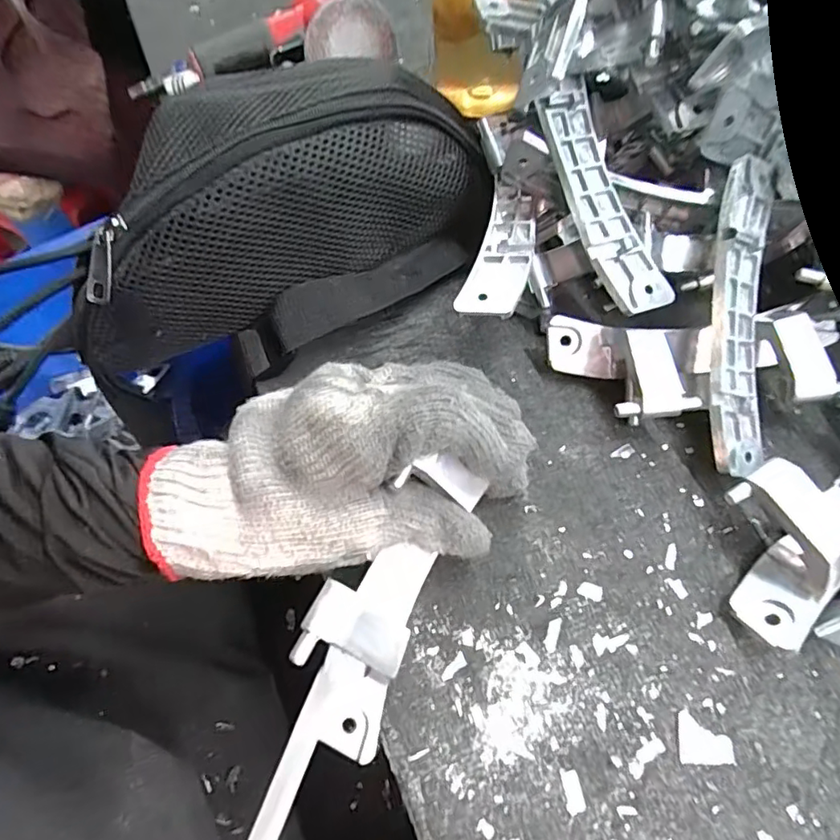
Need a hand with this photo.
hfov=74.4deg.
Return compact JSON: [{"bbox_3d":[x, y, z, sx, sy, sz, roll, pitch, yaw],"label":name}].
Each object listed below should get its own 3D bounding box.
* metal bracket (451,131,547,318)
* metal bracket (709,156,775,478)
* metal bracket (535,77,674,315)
[{"bbox_3d":[0.044,-0.099,0.277,0.030,0.039,0.087,15,64,11],"label":"metal bracket"},{"bbox_3d":[0.153,-0.050,0.265,0.031,0.017,0.151,4,88,6],"label":"metal bracket"},{"bbox_3d":[0.089,-0.110,0.276,0.033,0.010,0.120,-22,88,-8],"label":"metal bracket"}]

